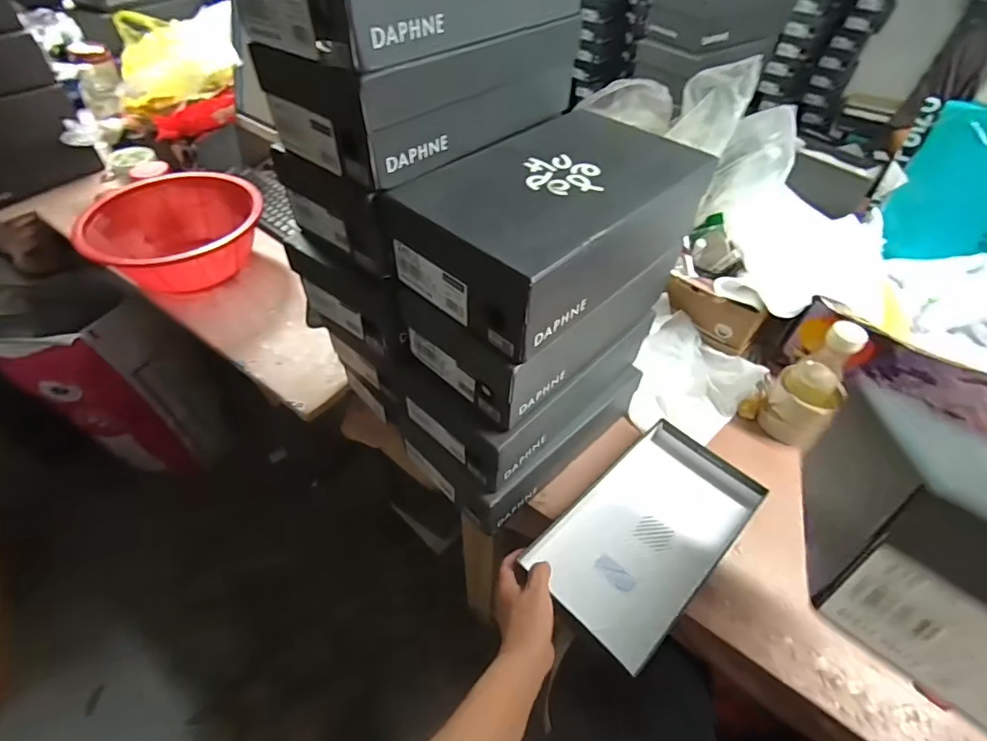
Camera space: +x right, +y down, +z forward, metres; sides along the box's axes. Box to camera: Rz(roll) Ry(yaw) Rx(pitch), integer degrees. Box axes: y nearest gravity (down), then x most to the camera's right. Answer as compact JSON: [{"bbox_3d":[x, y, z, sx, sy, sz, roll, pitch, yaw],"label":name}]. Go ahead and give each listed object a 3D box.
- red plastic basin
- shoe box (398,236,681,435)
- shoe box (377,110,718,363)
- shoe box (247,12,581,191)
[{"bbox_3d":[-0.585,-0.251,0.916,0.282,0.123,0.268,1,49,-1],"label":"red plastic basin"},{"bbox_3d":[0.068,-0.082,0.553,0.292,0.095,0.158,-34,58,-27],"label":"shoe box"},{"bbox_3d":[0.063,-0.153,0.486,0.285,0.099,0.174,-35,59,-28],"label":"shoe box"},{"bbox_3d":[-0.052,-0.300,0.493,0.137,0.094,0.305,35,57,26],"label":"shoe box"}]

